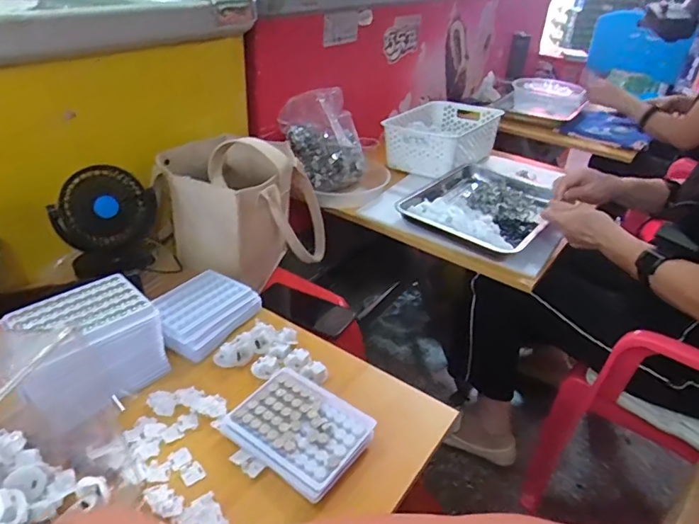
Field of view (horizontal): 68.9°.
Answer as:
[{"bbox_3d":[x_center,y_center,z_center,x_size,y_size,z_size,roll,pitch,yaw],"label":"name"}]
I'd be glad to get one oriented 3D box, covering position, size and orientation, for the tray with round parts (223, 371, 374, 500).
[{"bbox_3d":[-0.052,0.175,0.528,0.129,0.029,0.102,25,38,28],"label":"tray with round parts"}]

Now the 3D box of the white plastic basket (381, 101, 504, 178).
[{"bbox_3d":[0.236,-0.320,1.316,0.221,0.106,0.306,22,37,25],"label":"white plastic basket"}]

